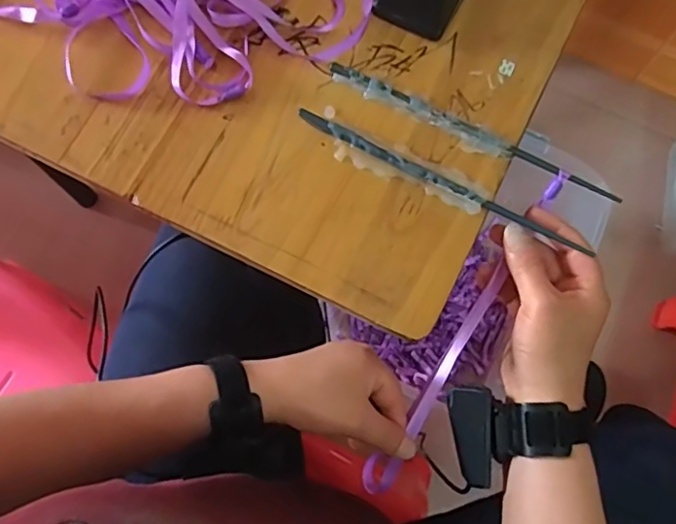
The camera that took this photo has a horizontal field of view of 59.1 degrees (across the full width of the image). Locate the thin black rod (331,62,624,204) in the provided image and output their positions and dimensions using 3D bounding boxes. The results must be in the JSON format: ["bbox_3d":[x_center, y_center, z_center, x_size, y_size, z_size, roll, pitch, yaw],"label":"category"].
[{"bbox_3d":[0.102,-0.100,0.446,0.232,0.009,0.012,26,76,6],"label":"thin black rod"}]

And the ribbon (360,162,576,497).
[{"bbox_3d":[0.095,0.057,0.457,0.020,0.022,0.284,31,94,8],"label":"ribbon"}]

